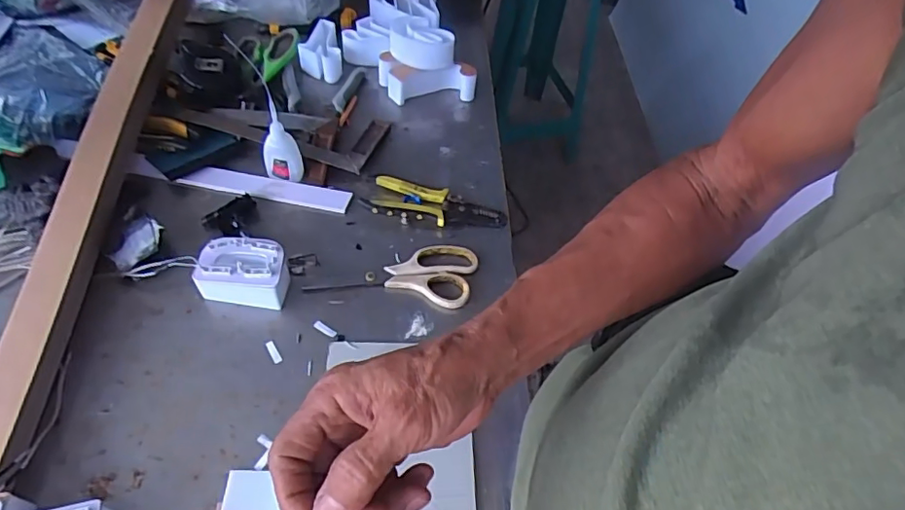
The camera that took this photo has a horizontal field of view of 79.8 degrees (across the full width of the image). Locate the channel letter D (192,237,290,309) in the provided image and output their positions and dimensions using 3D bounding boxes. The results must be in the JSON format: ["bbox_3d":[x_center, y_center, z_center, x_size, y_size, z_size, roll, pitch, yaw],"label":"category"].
[{"bbox_3d":[-0.213,0.017,0.559,0.090,0.050,0.054,6,54,-1],"label":"channel letter D"}]

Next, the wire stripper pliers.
[{"bbox_3d":[-0.019,-0.064,0.653,0.167,0.021,0.058,7,54,-1],"label":"wire stripper pliers"}]

